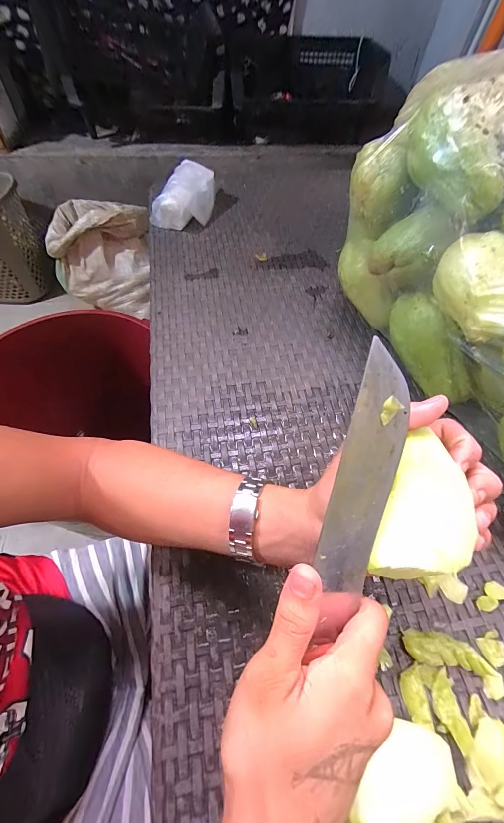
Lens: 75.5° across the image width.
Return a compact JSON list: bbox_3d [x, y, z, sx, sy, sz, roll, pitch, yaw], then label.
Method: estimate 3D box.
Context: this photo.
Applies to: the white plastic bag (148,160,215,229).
[{"bbox_3d":[-0.123,-0.394,0.602,0.076,0.063,0.123,28,63,15],"label":"white plastic bag"}]

